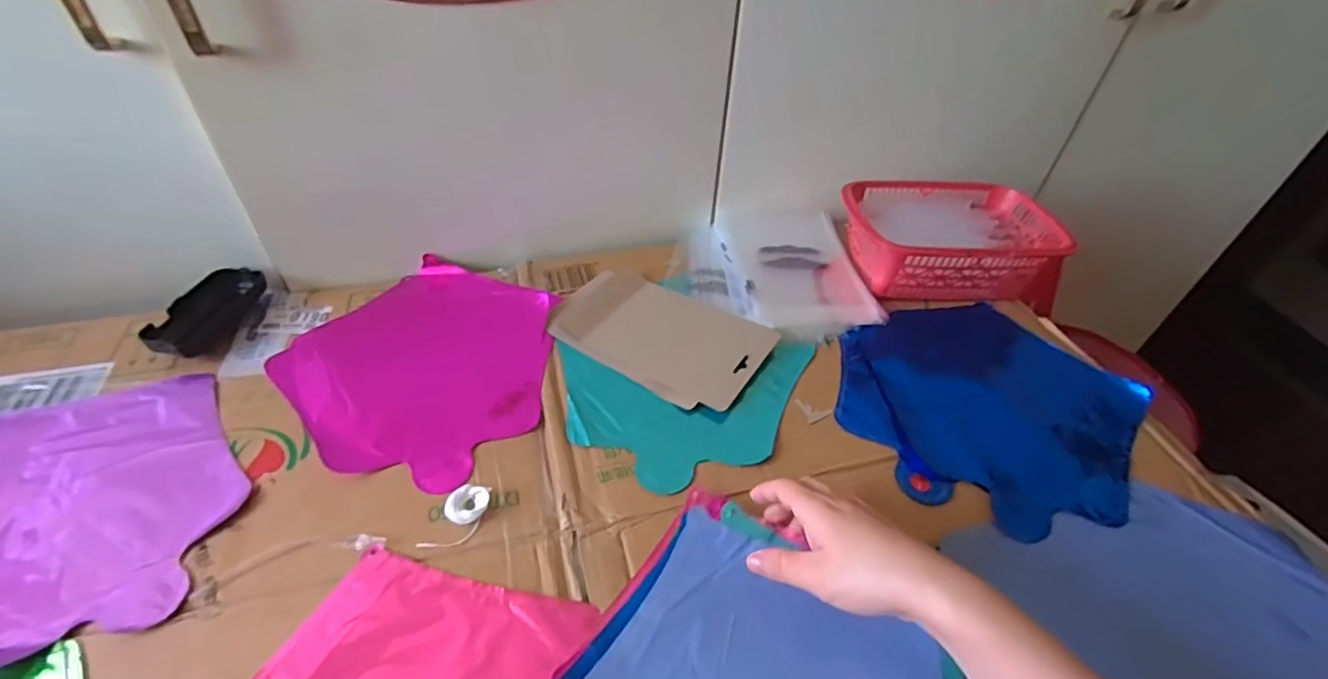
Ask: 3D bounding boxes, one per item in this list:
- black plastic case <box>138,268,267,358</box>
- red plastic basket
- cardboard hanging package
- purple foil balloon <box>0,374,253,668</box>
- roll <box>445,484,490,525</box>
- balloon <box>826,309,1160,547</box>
[{"bbox_3d":[-0.420,-0.025,0.552,0.056,0.026,0.106,2,43,-2],"label":"black plastic case"},{"bbox_3d":[0.301,-0.107,0.653,0.212,0.075,0.148,0,45,-4],"label":"red plastic basket"},{"bbox_3d":[-0.006,-0.008,0.568,0.198,0.012,0.121,28,48,24],"label":"cardboard hanging package"},{"bbox_3d":[-0.428,0.119,0.422,0.235,0.016,0.218,-12,45,-16],"label":"purple foil balloon"},{"bbox_3d":[-0.141,0.118,0.431,0.026,0.012,0.030,35,51,29],"label":"roll"},{"bbox_3d":[0.284,0.051,0.529,0.256,0.013,0.235,2,43,-2],"label":"balloon"}]

